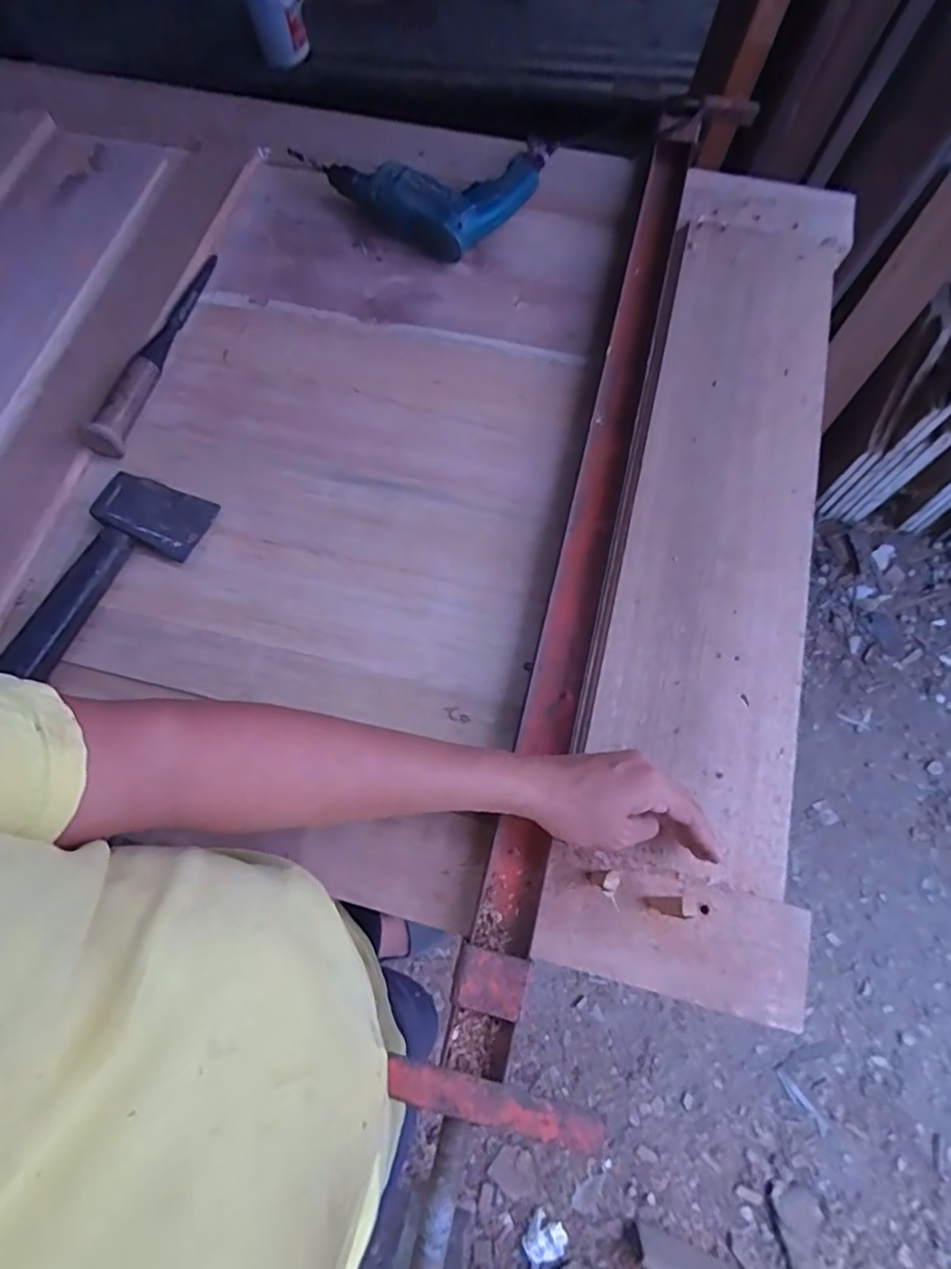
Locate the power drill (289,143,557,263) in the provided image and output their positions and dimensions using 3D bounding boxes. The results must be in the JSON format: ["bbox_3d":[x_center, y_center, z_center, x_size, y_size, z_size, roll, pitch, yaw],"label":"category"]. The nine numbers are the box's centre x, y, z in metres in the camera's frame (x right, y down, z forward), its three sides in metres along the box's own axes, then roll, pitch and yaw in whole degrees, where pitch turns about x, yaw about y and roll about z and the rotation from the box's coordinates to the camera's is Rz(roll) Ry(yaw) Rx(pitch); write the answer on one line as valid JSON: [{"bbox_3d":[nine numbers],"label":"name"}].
[{"bbox_3d":[-0.067,-0.644,0.783,0.293,0.065,0.239,38,76,14],"label":"power drill"}]

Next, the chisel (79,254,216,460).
[{"bbox_3d":[-0.392,-0.362,0.711,0.050,0.031,0.326,13,71,6],"label":"chisel"}]

